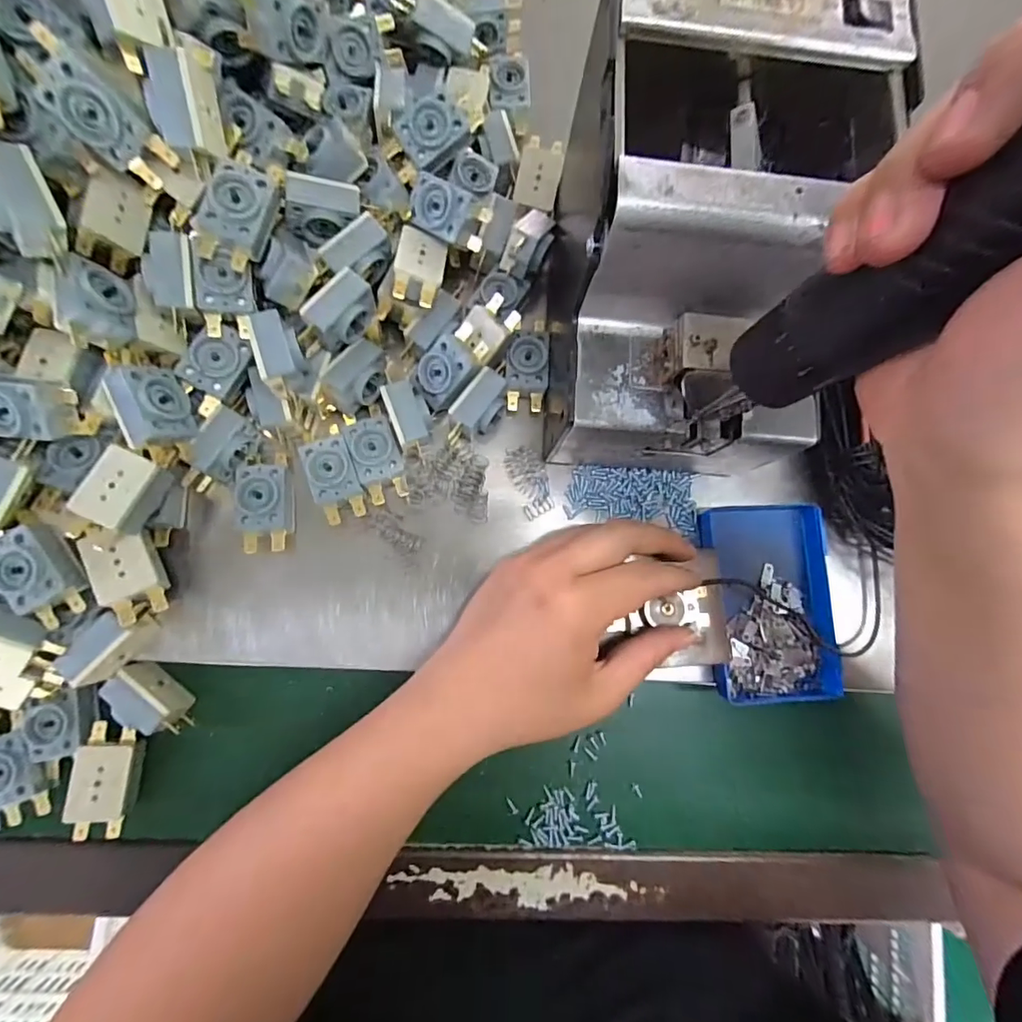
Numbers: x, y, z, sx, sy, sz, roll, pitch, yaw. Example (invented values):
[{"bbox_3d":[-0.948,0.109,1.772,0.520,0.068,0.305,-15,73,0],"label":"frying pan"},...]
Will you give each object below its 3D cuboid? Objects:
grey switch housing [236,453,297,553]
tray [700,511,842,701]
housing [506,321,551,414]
[{"bbox_3d":[-0.137,-0.006,0.274,0.027,0.021,0.055,-2,83,-5],"label":"grey switch housing"},{"bbox_3d":[0.156,0.055,0.307,0.071,0.032,0.115,0,83,-4],"label":"tray"},{"bbox_3d":[0.010,-0.092,0.302,0.025,0.017,0.057,1,83,-4],"label":"housing"}]

